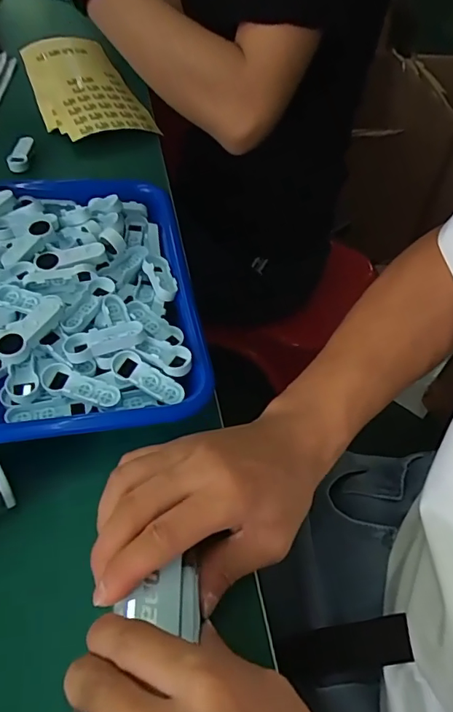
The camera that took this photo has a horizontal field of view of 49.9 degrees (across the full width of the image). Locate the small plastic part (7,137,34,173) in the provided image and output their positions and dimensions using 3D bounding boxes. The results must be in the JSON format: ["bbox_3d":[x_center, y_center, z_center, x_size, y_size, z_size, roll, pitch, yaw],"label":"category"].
[{"bbox_3d":[-0.200,-0.197,0.472,0.019,0.014,0.042,-2,54,-4],"label":"small plastic part"}]

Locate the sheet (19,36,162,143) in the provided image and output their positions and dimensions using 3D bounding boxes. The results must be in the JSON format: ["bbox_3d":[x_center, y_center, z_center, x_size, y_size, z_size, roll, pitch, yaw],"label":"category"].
[{"bbox_3d":[-0.165,-0.309,0.554,0.106,0.023,0.210,-20,56,-18],"label":"sheet"}]

